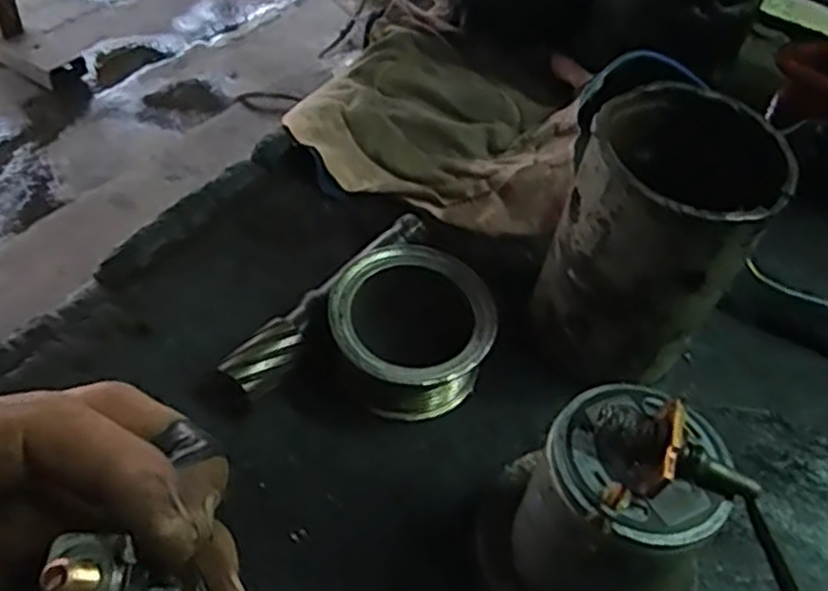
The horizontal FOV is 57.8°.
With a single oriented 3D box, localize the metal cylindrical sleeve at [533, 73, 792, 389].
[{"bbox_3d":[0.089,-0.015,0.288,0.064,0.119,0.068,4,48,-5],"label":"metal cylindrical sleeve"}]

